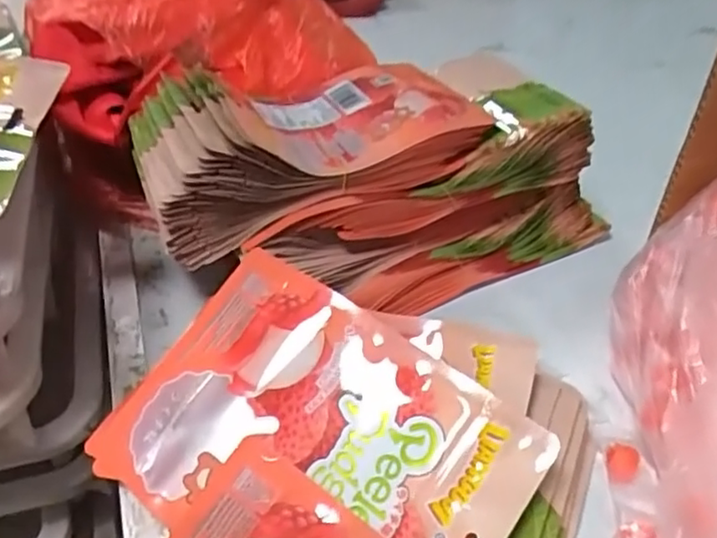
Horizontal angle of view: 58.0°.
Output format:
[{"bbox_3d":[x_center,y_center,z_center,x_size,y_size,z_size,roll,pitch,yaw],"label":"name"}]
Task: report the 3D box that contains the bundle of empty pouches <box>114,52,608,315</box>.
[{"bbox_3d":[0.021,-0.070,0.532,0.372,0.140,0.173,-10,42,-15],"label":"bundle of empty pouches"}]

